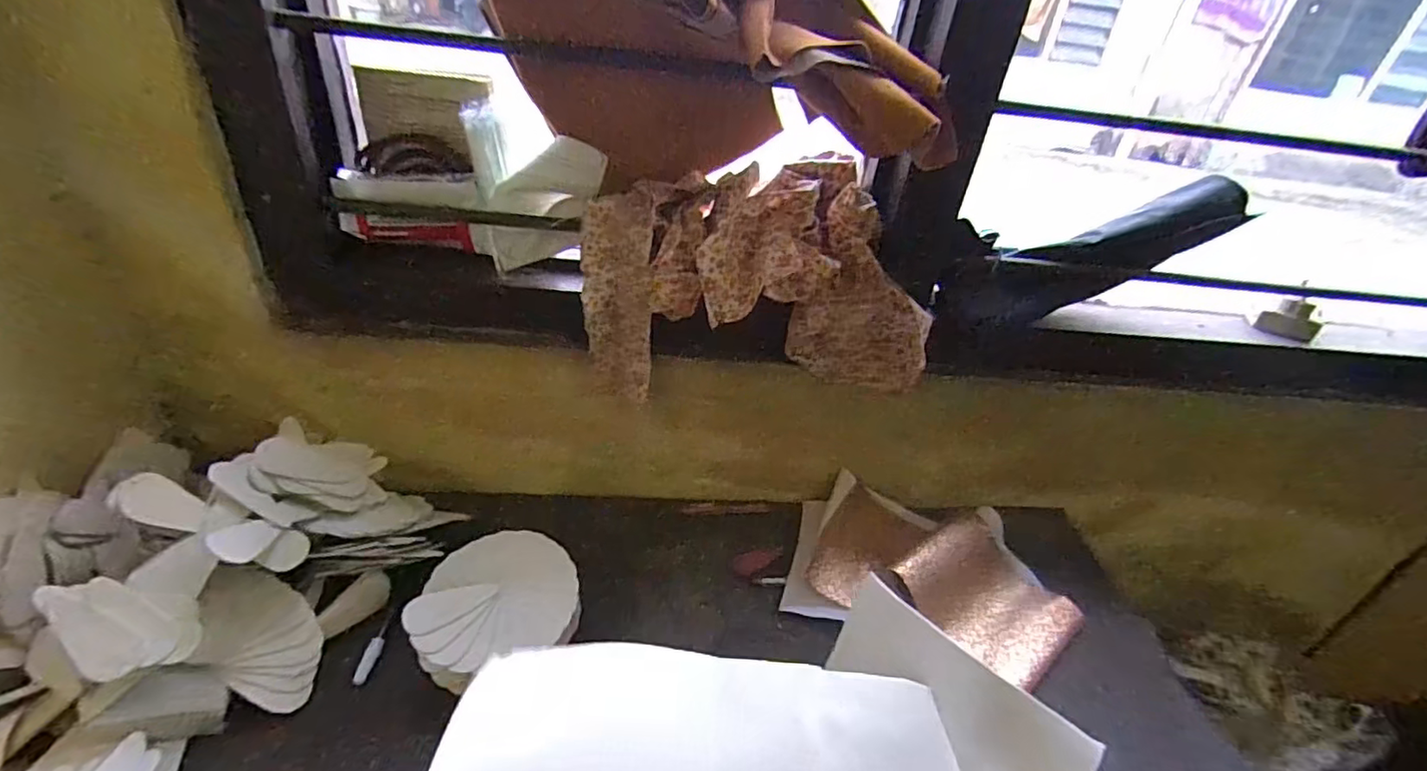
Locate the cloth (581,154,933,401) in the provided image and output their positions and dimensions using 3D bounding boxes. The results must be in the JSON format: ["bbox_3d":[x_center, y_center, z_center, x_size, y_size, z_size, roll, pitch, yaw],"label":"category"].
[{"bbox_3d":[0.041,-0.085,0.554,0.309,0.195,0.132,-3,36,-16],"label":"cloth"}]

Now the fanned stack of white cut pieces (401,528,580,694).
[{"bbox_3d":[-0.186,0.184,0.507,0.131,0.052,0.130,-16,41,-31],"label":"fanned stack of white cut pieces"}]

